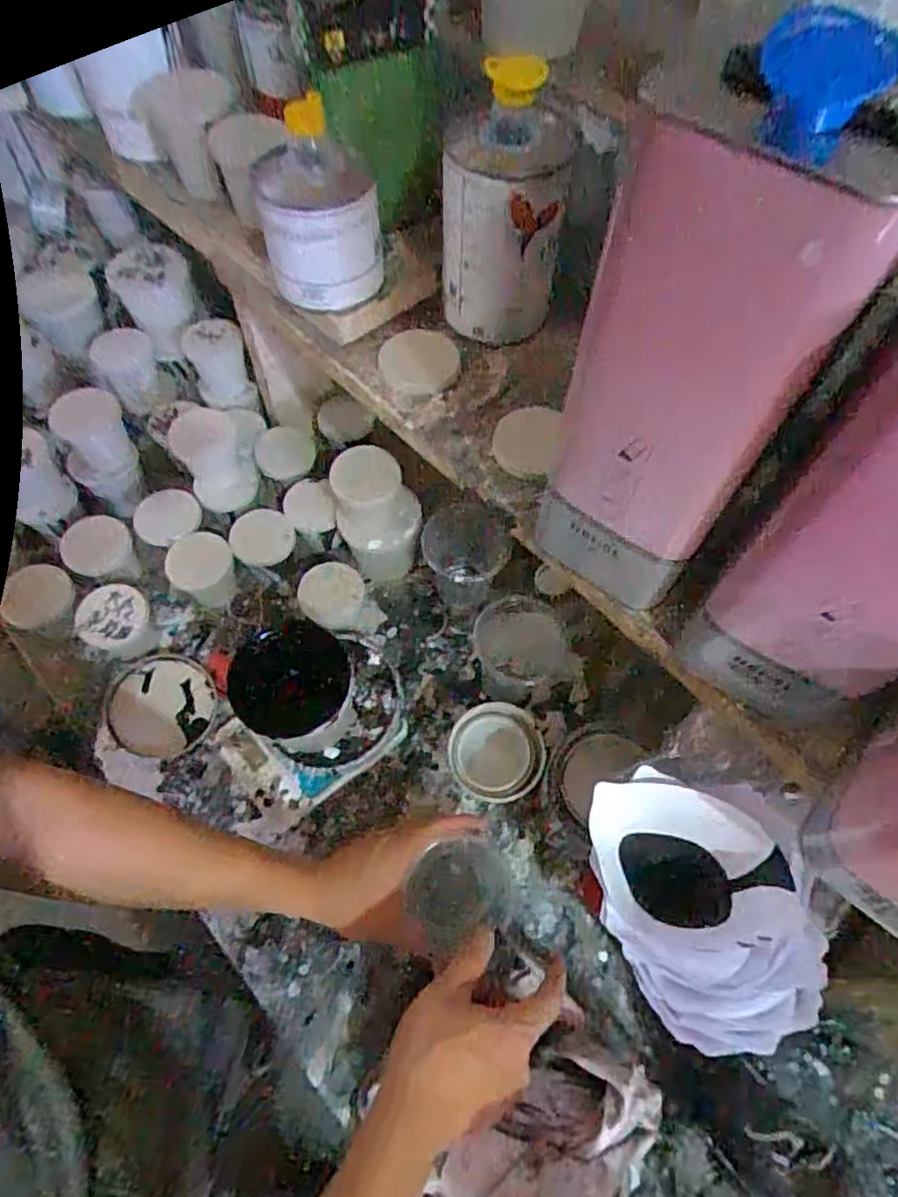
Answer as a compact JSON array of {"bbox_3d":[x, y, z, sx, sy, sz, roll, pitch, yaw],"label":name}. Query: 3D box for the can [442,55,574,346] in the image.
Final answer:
[{"bbox_3d":[0.038,-0.286,0.483,0.084,0.192,0.081,4,61,0],"label":"can"}]

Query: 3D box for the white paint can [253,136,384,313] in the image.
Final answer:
[{"bbox_3d":[-0.100,-0.289,0.504,0.090,0.107,0.084,1,61,-2],"label":"white paint can"}]

